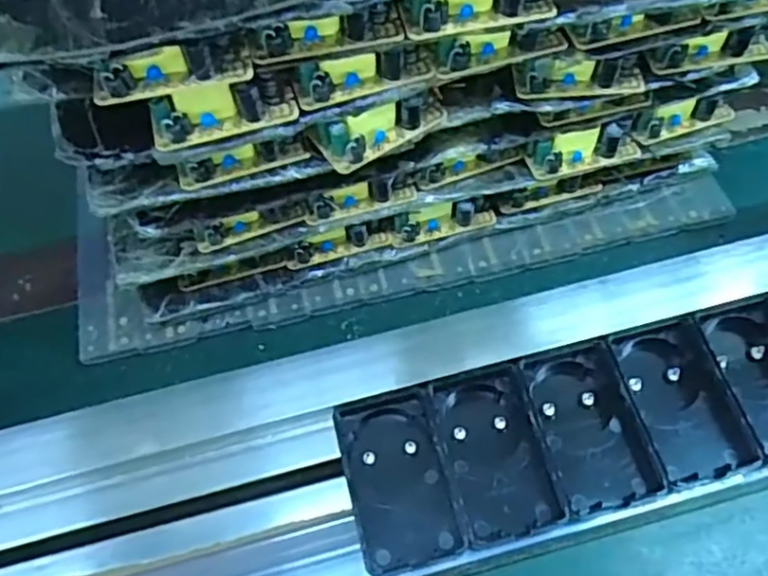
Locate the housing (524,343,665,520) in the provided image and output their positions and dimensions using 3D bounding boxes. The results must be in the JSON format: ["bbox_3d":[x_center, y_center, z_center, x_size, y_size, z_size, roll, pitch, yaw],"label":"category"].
[{"bbox_3d":[0.091,0.061,0.305,0.038,0.026,0.068,-12,61,-4],"label":"housing"}]

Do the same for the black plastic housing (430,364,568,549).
[{"bbox_3d":[0.050,0.073,0.300,0.044,0.018,0.069,-11,60,-3],"label":"black plastic housing"}]

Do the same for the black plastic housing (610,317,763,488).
[{"bbox_3d":[0.131,0.051,0.308,0.041,0.023,0.069,-11,60,-3],"label":"black plastic housing"}]

